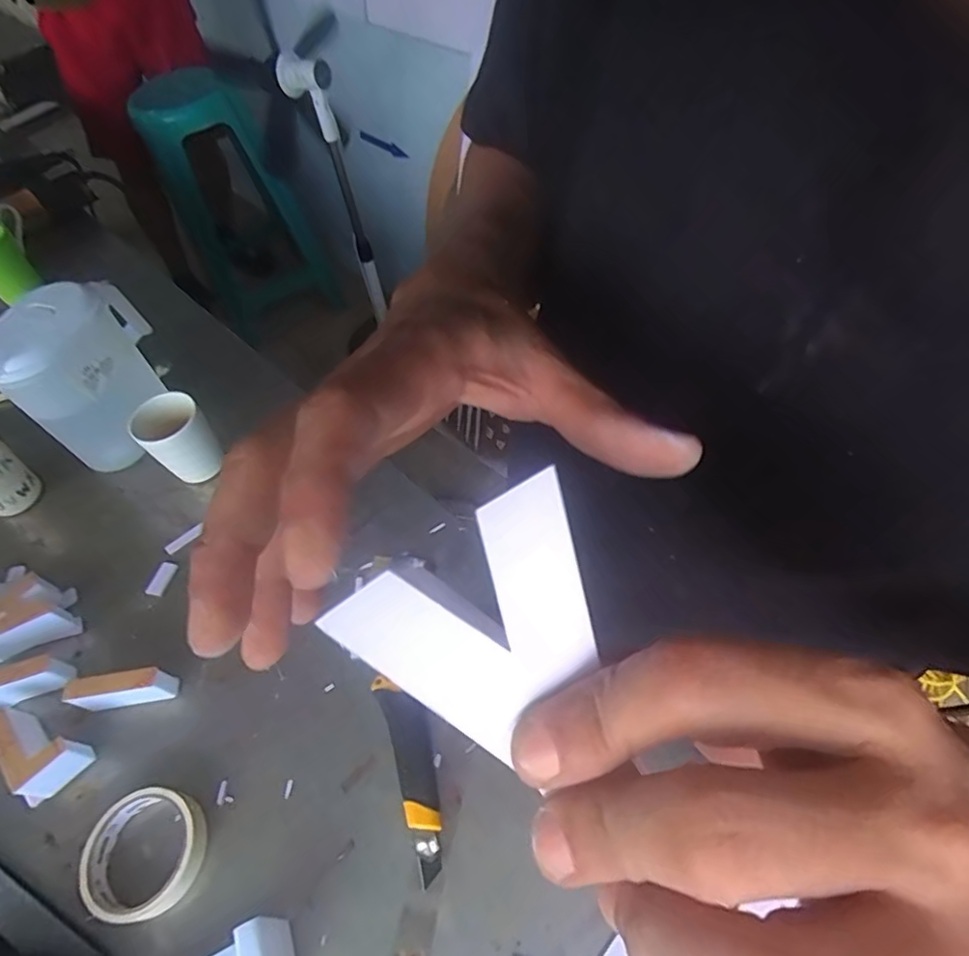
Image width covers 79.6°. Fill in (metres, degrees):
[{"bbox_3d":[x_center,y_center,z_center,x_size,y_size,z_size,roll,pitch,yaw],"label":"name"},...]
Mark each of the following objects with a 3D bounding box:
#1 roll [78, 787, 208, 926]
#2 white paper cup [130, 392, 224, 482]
[{"bbox_3d":[-0.275,0.302,0.472,0.089,0.022,0.091,-2,55,3],"label":"roll"},{"bbox_3d":[-0.349,-0.042,0.669,0.067,0.095,0.063,-2,55,3],"label":"white paper cup"}]

